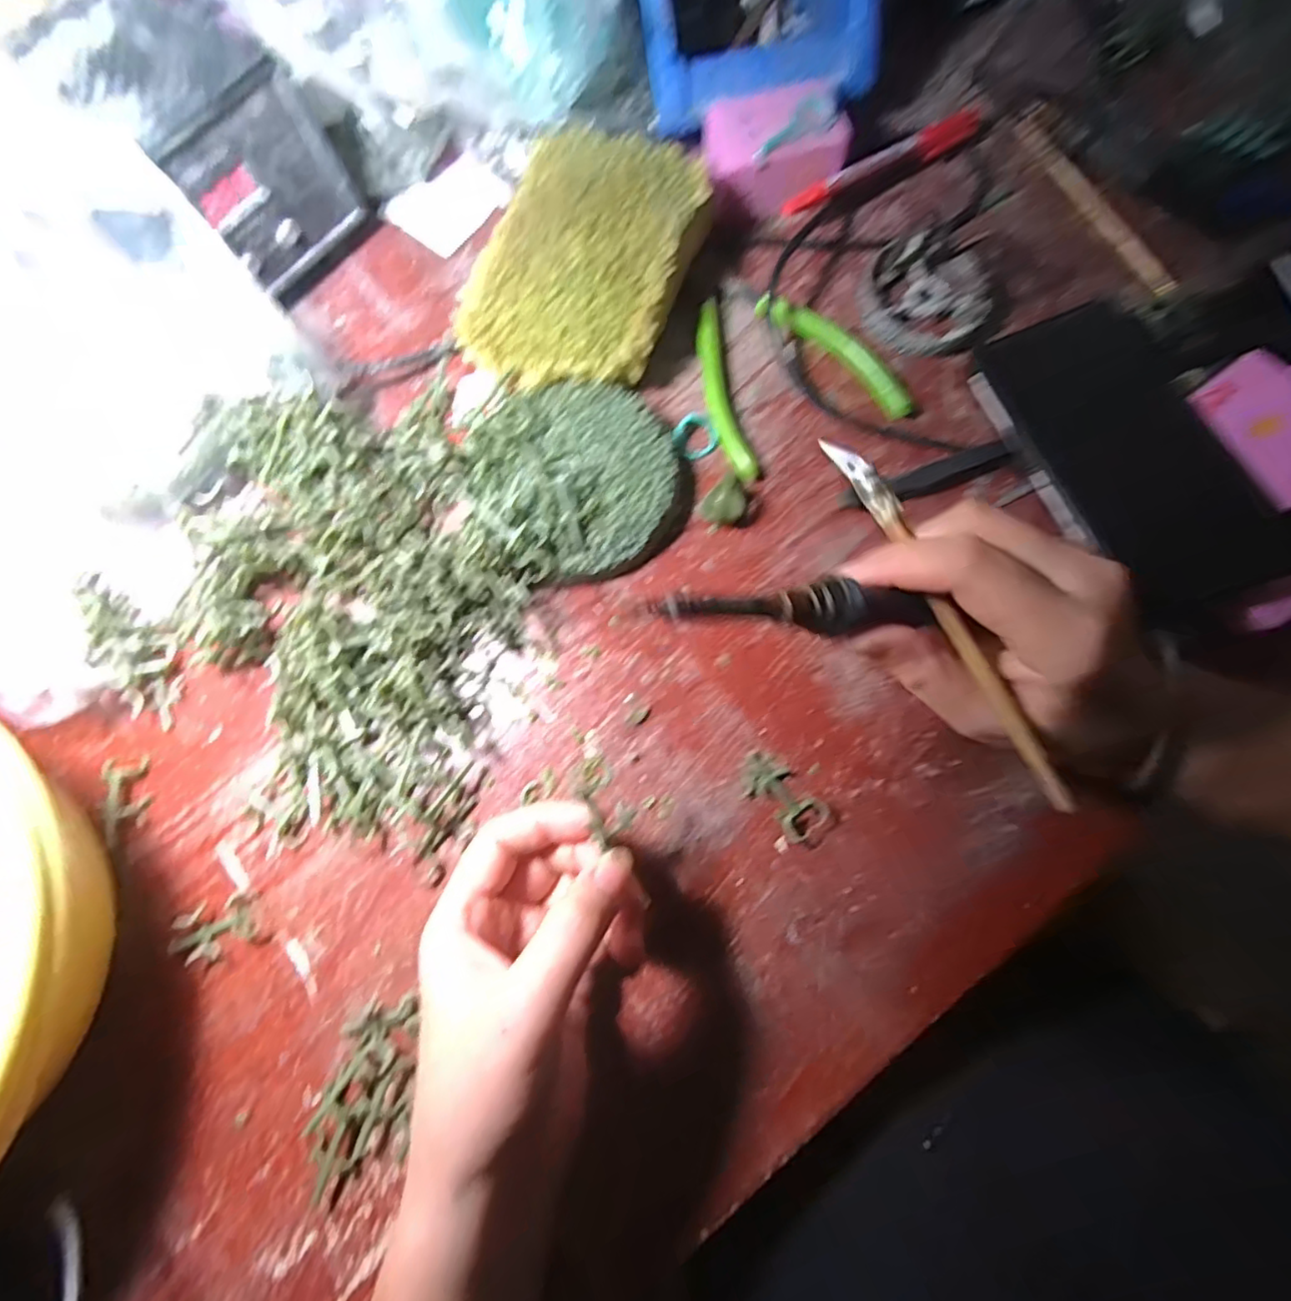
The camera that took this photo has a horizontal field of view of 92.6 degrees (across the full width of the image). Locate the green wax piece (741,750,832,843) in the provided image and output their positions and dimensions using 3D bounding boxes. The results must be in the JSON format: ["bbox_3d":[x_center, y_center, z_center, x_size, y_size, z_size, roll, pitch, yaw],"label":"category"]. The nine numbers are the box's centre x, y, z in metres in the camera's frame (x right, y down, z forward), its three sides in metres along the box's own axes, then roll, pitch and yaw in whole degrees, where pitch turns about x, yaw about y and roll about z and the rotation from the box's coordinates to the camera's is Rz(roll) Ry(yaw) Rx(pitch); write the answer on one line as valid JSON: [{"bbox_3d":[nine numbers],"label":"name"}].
[{"bbox_3d":[0.063,0.067,0.284,0.046,0.008,0.023,42,82,9],"label":"green wax piece"}]

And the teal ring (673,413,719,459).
[{"bbox_3d":[0.027,-0.114,0.329,0.022,0.009,0.022,0,78,1],"label":"teal ring"}]

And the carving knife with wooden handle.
[{"bbox_3d":[0.110,-0.013,0.225,0.009,0.012,0.157,-28,83,-4],"label":"carving knife with wooden handle"}]

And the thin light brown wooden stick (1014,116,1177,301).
[{"bbox_3d":[0.256,-0.256,0.352,0.013,0.005,0.133,-27,79,-4],"label":"thin light brown wooden stick"}]

